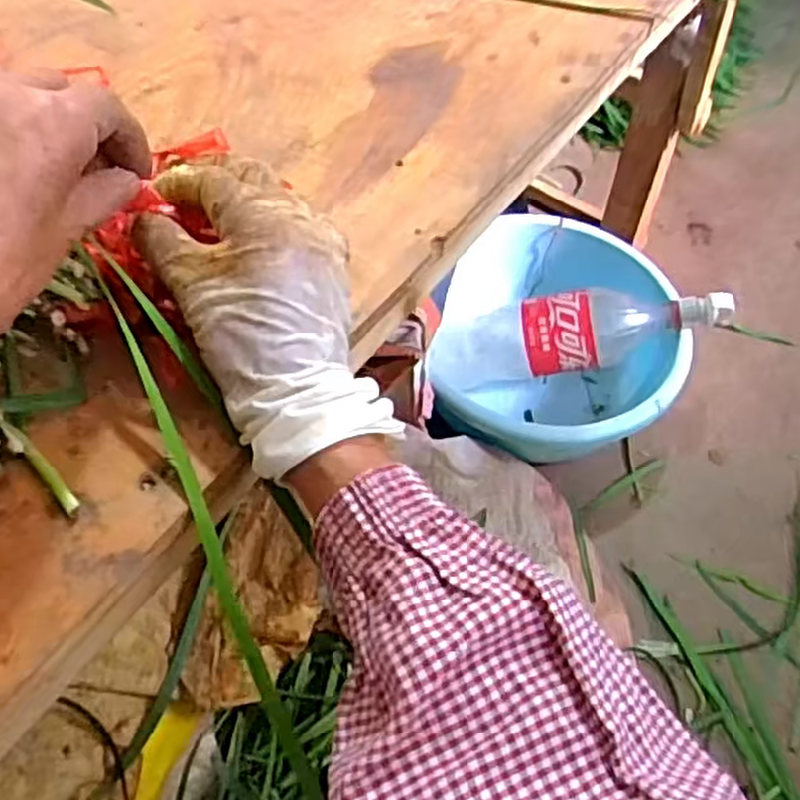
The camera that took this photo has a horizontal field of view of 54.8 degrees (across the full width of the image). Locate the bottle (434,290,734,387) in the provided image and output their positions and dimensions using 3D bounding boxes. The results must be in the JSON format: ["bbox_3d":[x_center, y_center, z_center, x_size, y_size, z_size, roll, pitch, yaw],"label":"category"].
[{"bbox_3d":[0.198,-0.079,0.856,0.312,0.086,0.077,-9,53,20],"label":"bottle"}]

